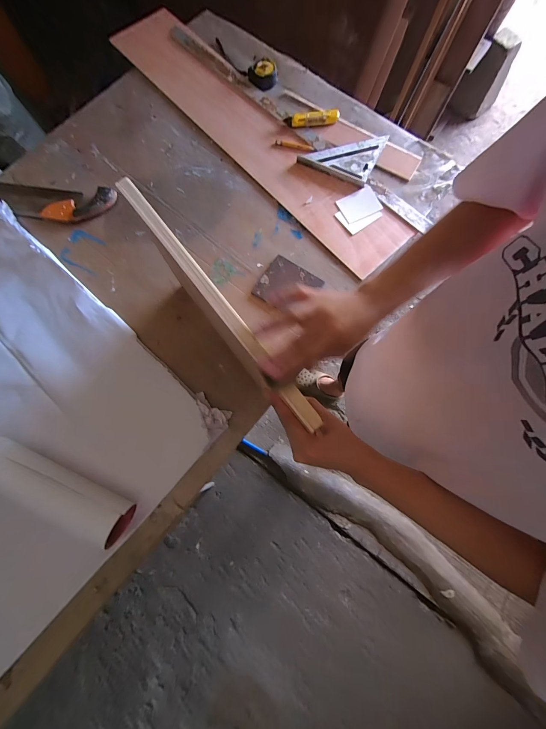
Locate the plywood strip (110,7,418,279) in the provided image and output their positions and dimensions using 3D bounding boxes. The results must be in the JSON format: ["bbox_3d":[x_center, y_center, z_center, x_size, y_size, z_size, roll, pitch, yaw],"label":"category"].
[{"bbox_3d":[-0.060,-0.616,0.747,0.182,0.011,0.982,-41,81,-8],"label":"plywood strip"}]

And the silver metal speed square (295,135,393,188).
[{"bbox_3d":[0.180,-0.544,0.730,0.175,0.012,0.170,27,79,6],"label":"silver metal speed square"}]

